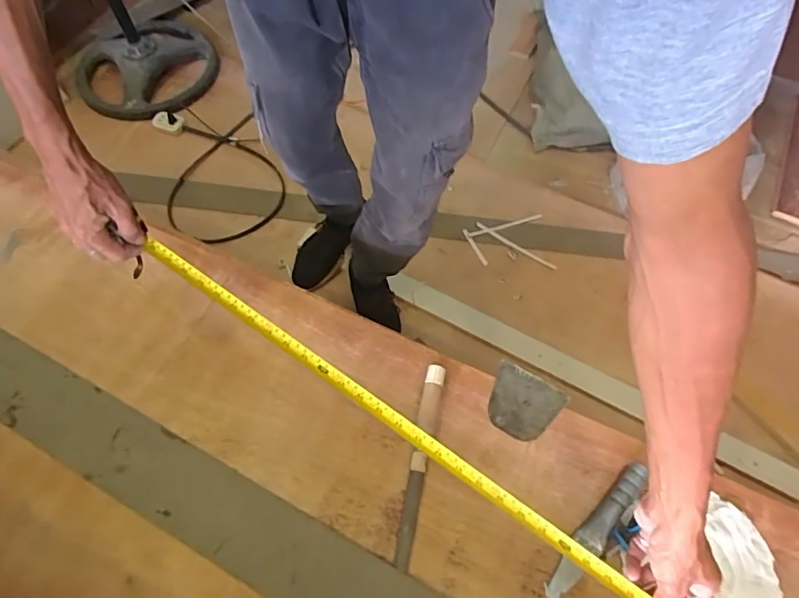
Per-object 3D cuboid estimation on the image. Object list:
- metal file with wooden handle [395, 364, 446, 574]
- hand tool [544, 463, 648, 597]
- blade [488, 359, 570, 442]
[{"bbox_3d":[0.029,0.216,0.659,0.028,0.022,0.260,10,65,4],"label":"metal file with wooden handle"},{"bbox_3d":[0.251,0.291,0.624,0.032,0.025,0.197,38,70,16],"label":"hand tool"},{"bbox_3d":[0.176,0.149,0.708,0.102,0.005,0.095,28,67,12],"label":"blade"}]

